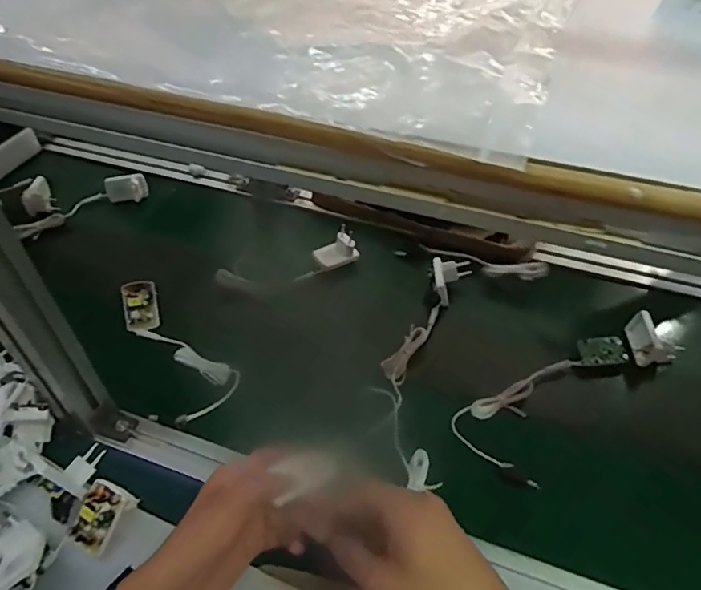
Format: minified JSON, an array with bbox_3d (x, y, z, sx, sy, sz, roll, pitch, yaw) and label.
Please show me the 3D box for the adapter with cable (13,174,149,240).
[{"bbox_3d":[-0.425,-0.159,0.851,0.195,0.053,0.091,-22,51,-20],"label":"adapter with cable"}]

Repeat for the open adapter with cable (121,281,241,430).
[{"bbox_3d":[-0.208,0.059,0.653,0.079,0.050,0.199,-26,52,-23],"label":"open adapter with cable"}]

